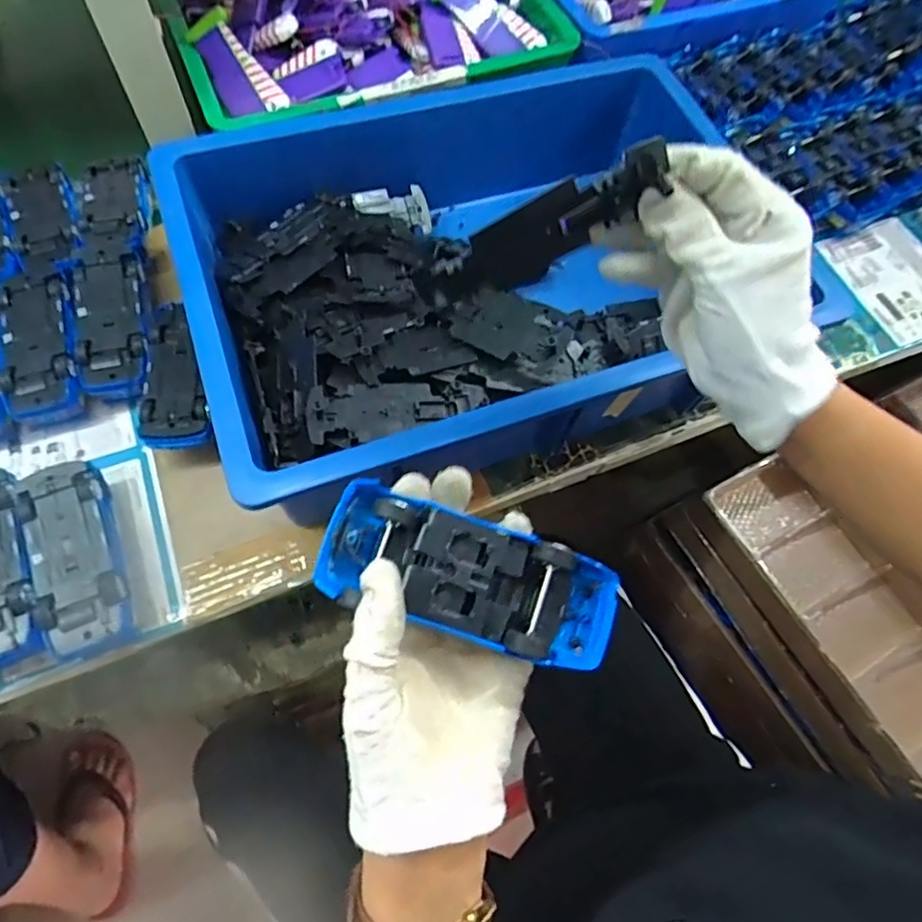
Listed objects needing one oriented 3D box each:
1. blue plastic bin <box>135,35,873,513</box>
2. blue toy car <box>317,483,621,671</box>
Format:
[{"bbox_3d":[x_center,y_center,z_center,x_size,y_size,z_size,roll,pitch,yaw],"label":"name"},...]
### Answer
[{"bbox_3d":[0.007,-0.172,0.501,0.442,0.116,0.333,-21,66,-12],"label":"blue plastic bin"},{"bbox_3d":[0.005,0.053,0.272,0.132,0.031,0.050,20,64,-5],"label":"blue toy car"}]

